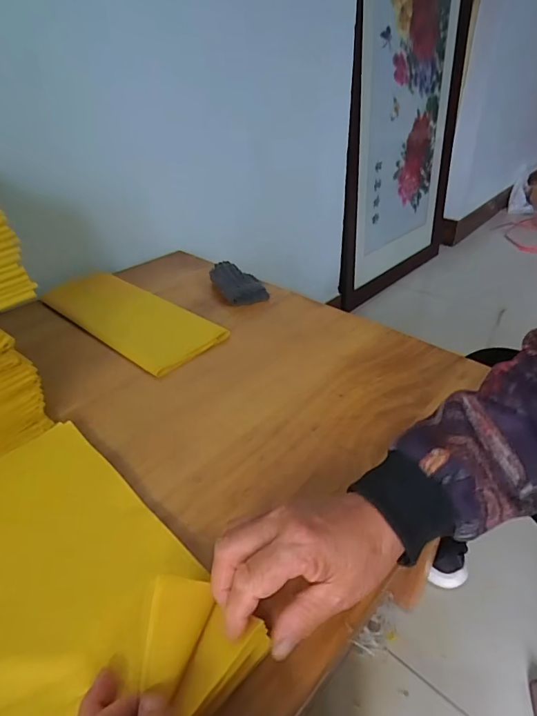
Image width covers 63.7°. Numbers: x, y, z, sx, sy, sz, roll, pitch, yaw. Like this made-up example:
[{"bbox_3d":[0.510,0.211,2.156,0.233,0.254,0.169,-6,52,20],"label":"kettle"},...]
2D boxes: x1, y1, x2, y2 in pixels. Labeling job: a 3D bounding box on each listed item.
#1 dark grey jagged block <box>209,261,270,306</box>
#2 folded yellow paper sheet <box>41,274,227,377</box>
[{"bbox_3d":[-0.046,-0.120,0.687,0.065,0.035,0.097,-17,38,-21],"label":"dark grey jagged block"},{"bbox_3d":[-0.210,-0.070,0.640,0.325,0.014,0.120,25,43,33],"label":"folded yellow paper sheet"}]

